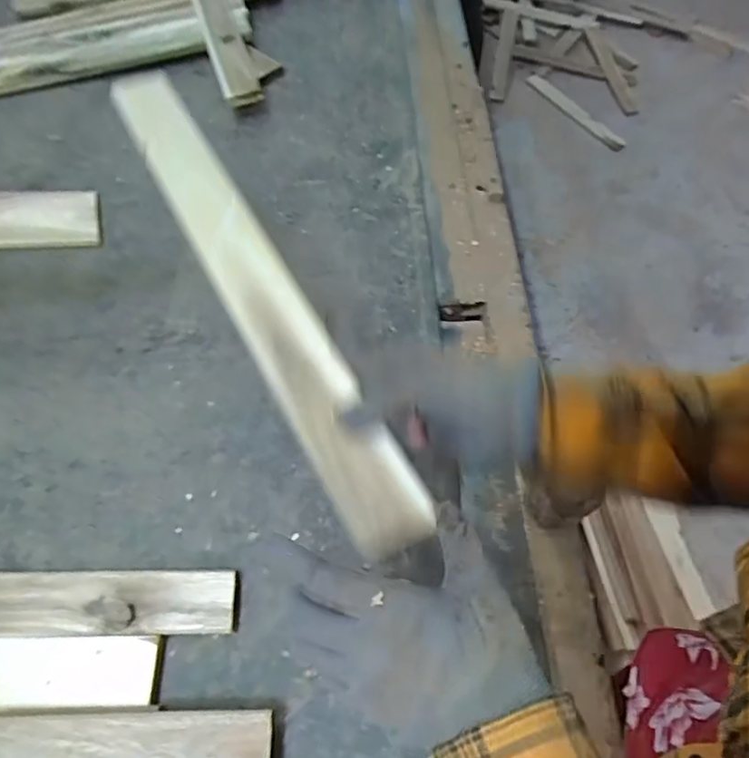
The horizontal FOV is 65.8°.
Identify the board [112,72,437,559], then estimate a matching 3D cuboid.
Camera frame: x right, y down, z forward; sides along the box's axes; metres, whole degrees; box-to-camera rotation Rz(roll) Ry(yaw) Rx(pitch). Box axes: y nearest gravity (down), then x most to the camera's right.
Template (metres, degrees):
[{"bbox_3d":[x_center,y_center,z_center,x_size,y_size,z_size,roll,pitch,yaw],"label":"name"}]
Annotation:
[{"bbox_3d":[-0.095,-0.081,0.414,0.051,0.015,0.447,-26,66,-14],"label":"board"}]

